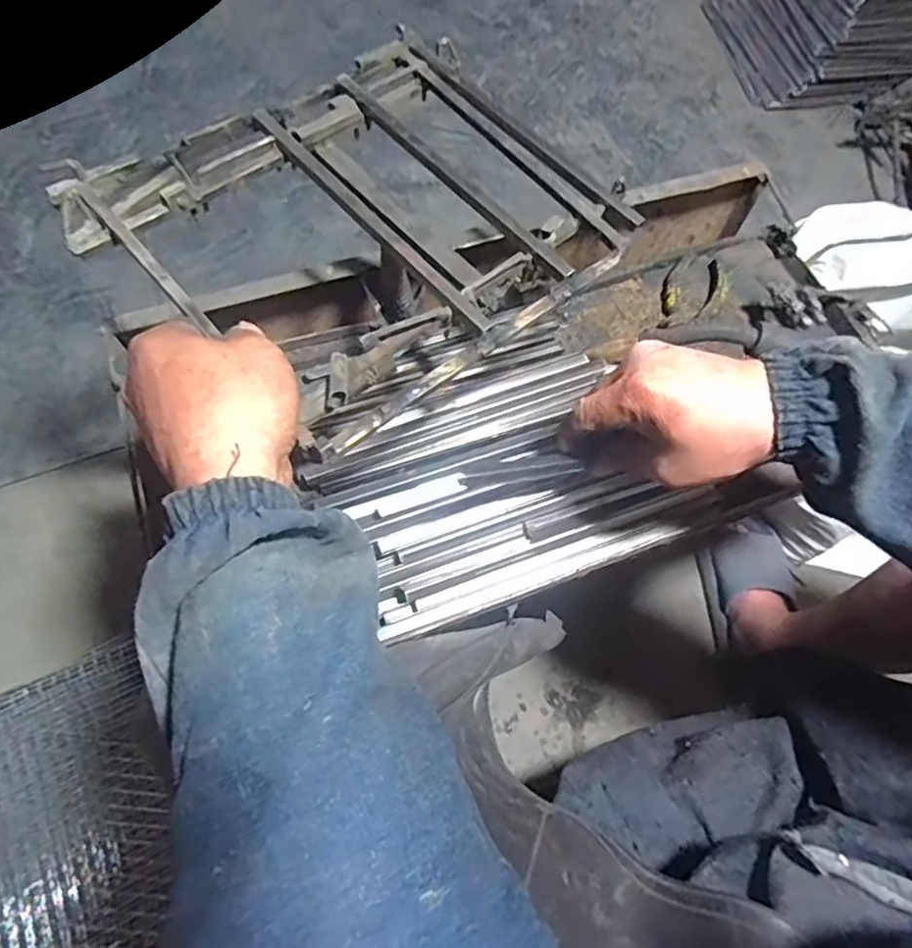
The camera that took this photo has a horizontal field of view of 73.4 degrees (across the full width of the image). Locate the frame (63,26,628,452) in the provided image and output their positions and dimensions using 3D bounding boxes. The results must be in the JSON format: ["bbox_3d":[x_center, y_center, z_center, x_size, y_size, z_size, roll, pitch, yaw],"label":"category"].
[{"bbox_3d":[-0.062,-0.176,0.416,0.298,0.031,0.266,-40,73,-17],"label":"frame"}]

